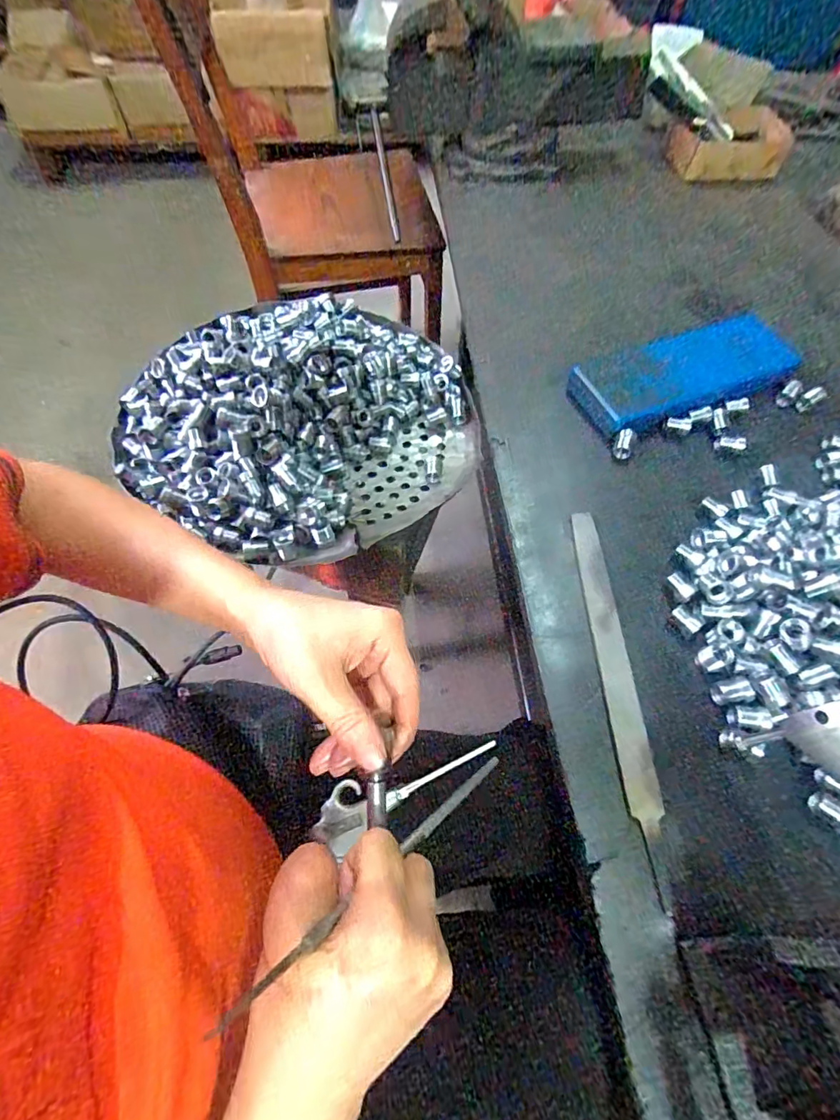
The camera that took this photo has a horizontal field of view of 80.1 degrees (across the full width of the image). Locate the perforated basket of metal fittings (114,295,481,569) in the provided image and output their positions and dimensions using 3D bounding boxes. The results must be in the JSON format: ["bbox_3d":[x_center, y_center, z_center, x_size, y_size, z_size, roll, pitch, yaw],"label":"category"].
[{"bbox_3d":[-0.121,-0.161,0.540,0.342,0.094,0.346,1,61,-1],"label":"perforated basket of metal fittings"}]

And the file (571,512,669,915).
[{"bbox_3d":[0.155,0.087,0.393,0.025,0.006,0.290,0,61,-2],"label":"file"}]

